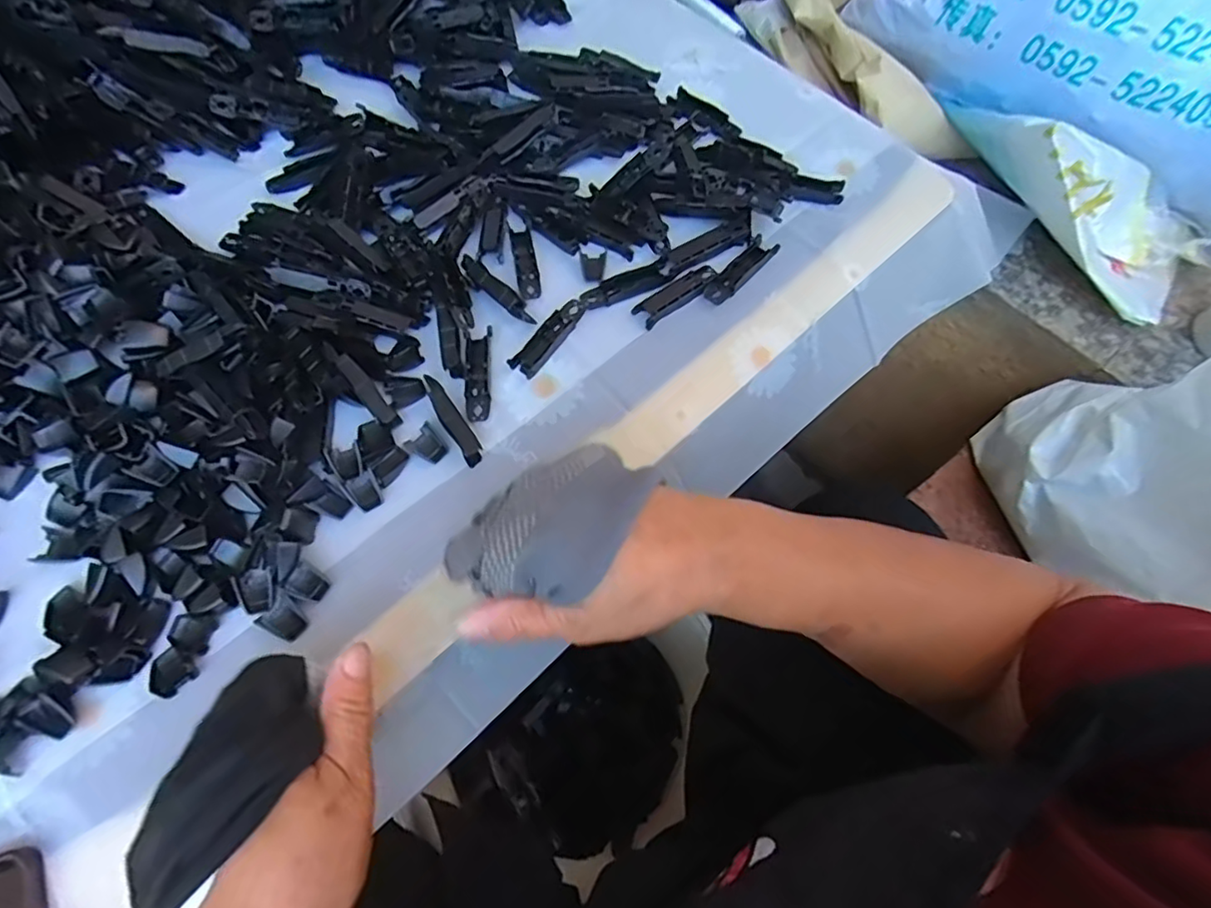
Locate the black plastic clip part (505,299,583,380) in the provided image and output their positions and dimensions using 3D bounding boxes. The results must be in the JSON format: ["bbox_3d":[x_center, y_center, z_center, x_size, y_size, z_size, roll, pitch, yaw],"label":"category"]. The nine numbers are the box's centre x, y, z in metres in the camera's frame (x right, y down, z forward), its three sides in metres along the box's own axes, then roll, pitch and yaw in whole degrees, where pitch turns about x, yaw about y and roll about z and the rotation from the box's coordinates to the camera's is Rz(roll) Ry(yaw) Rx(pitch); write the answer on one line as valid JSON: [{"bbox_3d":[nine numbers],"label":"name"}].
[{"bbox_3d":[-0.035,-0.076,0.397,0.018,0.004,0.064,36,70,13],"label":"black plastic clip part"}]

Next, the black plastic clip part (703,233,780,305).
[{"bbox_3d":[0.092,-0.126,0.418,0.018,0.005,0.060,42,68,15],"label":"black plastic clip part"}]

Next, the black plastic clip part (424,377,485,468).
[{"bbox_3d":[-0.093,-0.022,0.370,0.013,0.008,0.063,-32,71,-14],"label":"black plastic clip part"}]

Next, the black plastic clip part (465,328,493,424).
[{"bbox_3d":[-0.079,-0.051,0.382,0.015,0.004,0.061,-3,67,-3],"label":"black plastic clip part"}]

